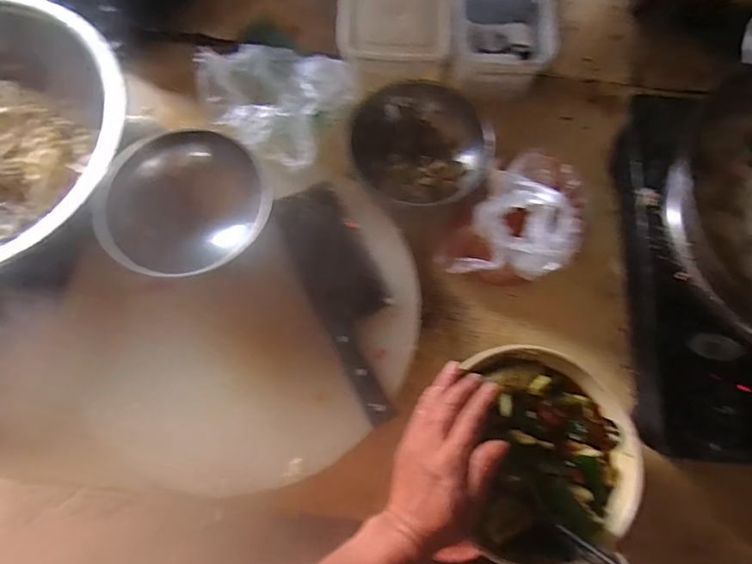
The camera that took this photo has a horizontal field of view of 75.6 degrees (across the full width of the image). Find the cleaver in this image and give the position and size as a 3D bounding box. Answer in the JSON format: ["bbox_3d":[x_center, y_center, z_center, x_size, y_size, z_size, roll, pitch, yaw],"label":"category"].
[{"bbox_3d":[-0.027,0.019,0.538,0.078,0.014,0.262,-26,71,-7],"label":"cleaver"}]

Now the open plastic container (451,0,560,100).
[{"bbox_3d":[0.154,-0.309,0.620,0.125,0.084,0.139,11,72,3],"label":"open plastic container"}]

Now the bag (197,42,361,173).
[{"bbox_3d":[-0.125,-0.233,0.603,0.176,0.051,0.155,30,74,9],"label":"bag"}]

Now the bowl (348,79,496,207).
[{"bbox_3d":[0.056,-0.169,0.600,0.149,0.056,0.158,0,72,-1],"label":"bowl"}]

